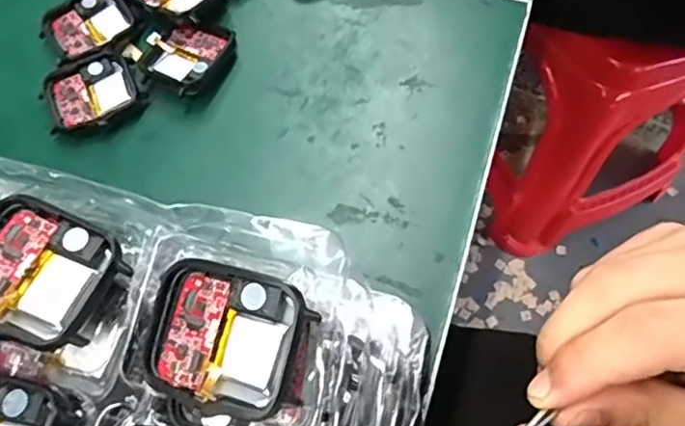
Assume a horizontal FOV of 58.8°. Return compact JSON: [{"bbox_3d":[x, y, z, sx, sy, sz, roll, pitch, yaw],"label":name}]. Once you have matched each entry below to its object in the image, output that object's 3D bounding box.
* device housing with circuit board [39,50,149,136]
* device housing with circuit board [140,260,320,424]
[{"bbox_3d":[-0.123,-0.057,0.303,0.045,0.012,0.040,-24,71,-8],"label":"device housing with circuit board"},{"bbox_3d":[-0.033,0.034,0.166,0.046,0.005,0.037,11,83,15],"label":"device housing with circuit board"}]

